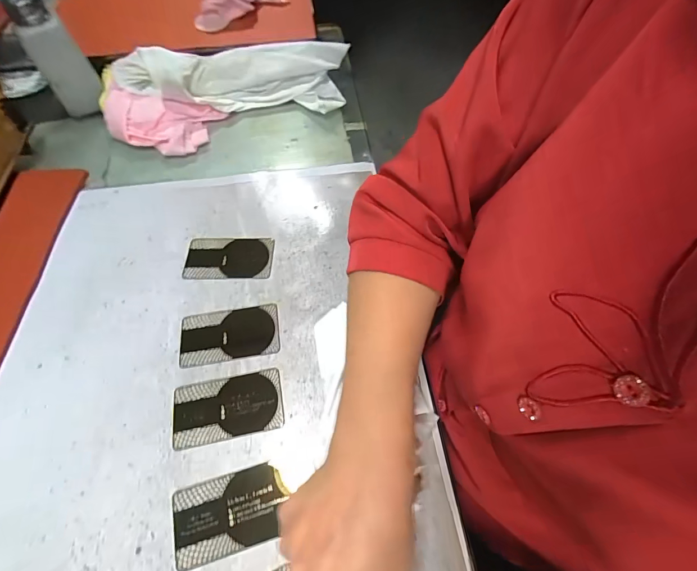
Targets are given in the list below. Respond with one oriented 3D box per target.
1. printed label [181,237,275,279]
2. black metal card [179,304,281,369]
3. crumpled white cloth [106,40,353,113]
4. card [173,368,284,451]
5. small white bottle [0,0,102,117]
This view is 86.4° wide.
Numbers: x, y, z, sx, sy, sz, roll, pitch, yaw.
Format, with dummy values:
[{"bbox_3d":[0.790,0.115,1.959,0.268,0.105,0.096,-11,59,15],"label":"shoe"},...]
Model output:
[{"bbox_3d":[-0.121,-0.028,0.376,0.087,0.004,0.050,0,59,1],"label":"printed label"},{"bbox_3d":[-0.106,0.043,0.331,0.086,0.004,0.049,-8,60,-4],"label":"black metal card"},{"bbox_3d":[-0.157,-0.282,0.499,0.304,0.047,0.117,-1,59,0],"label":"crumpled white cloth"},{"bbox_3d":[-0.097,0.097,0.298,0.085,0.004,0.048,-10,60,-5],"label":"card"},{"bbox_3d":[-0.350,-0.275,0.450,0.049,0.122,0.052,-16,60,-9],"label":"small white bottle"}]

